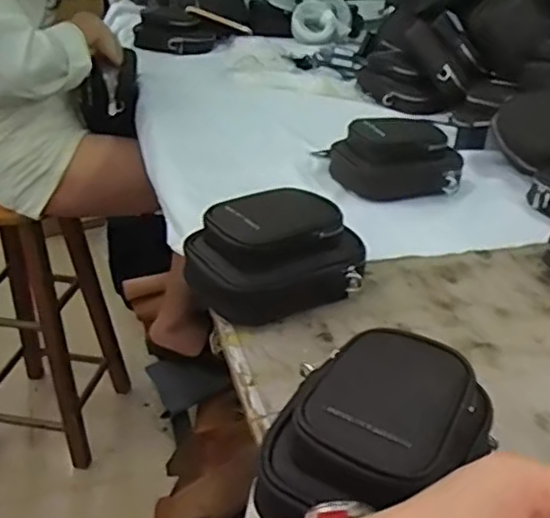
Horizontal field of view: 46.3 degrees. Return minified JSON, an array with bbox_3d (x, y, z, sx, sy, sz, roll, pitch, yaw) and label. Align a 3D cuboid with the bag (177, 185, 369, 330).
[{"bbox_3d":[0.000,-0.004,0.648,0.165,0.092,0.107,-13,35,-25],"label":"bag"}]

